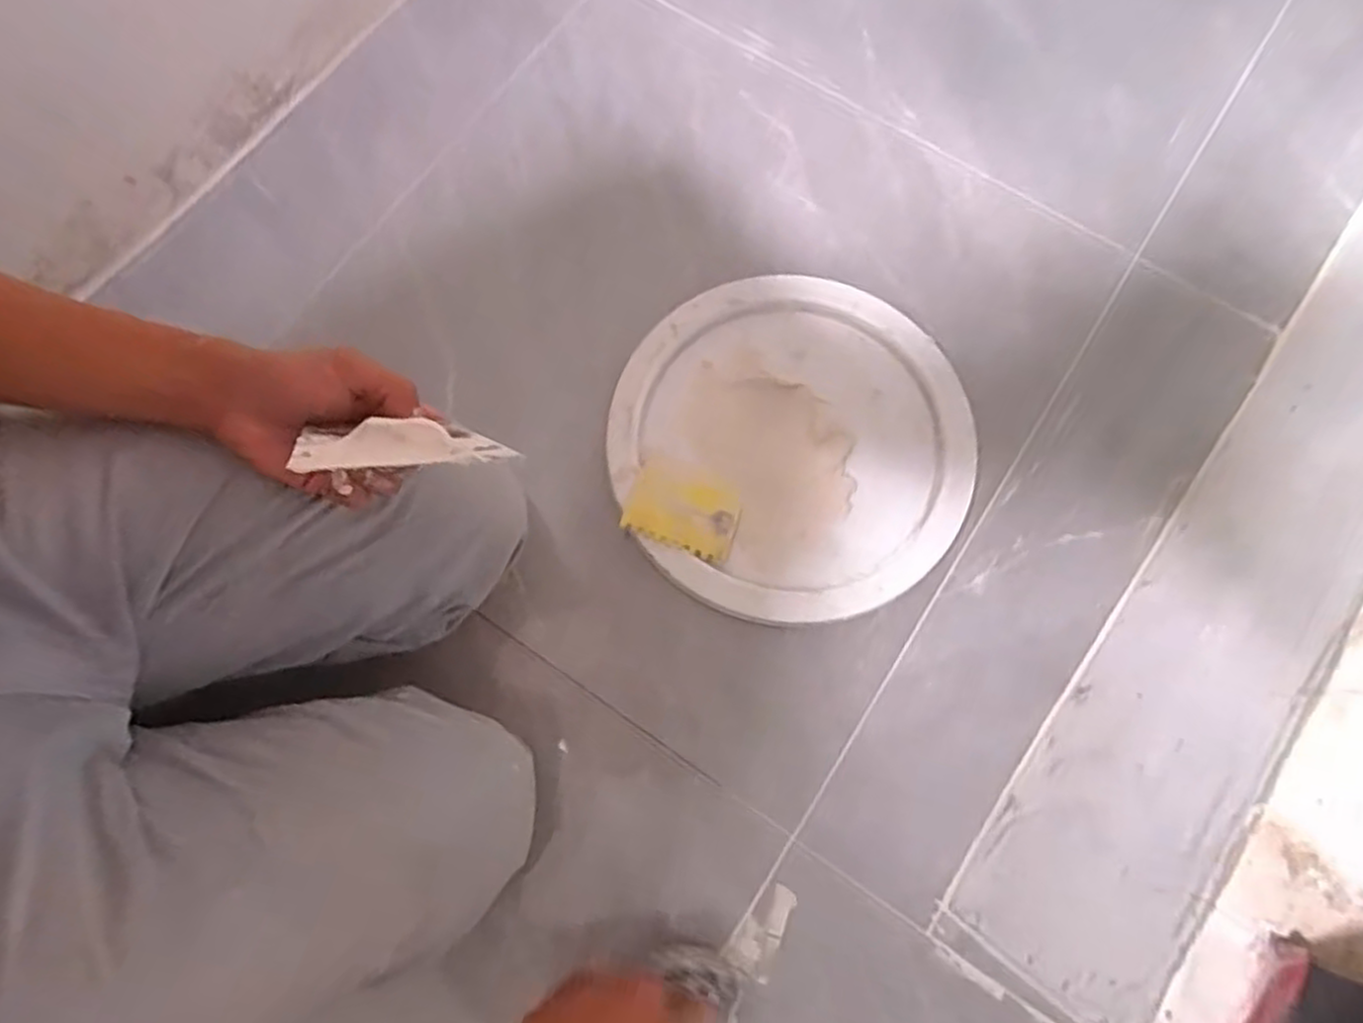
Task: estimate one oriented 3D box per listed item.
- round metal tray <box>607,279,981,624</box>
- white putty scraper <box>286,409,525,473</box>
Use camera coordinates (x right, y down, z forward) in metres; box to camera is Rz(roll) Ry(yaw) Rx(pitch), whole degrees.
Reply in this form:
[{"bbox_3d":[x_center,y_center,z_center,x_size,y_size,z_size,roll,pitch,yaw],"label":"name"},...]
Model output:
[{"bbox_3d":[0.092,-0.057,0.622,0.281,0.031,0.282,0,74,0],"label":"round metal tray"},{"bbox_3d":[-0.138,-0.034,0.377,0.099,0.005,0.035,-7,43,-30],"label":"white putty scraper"}]

